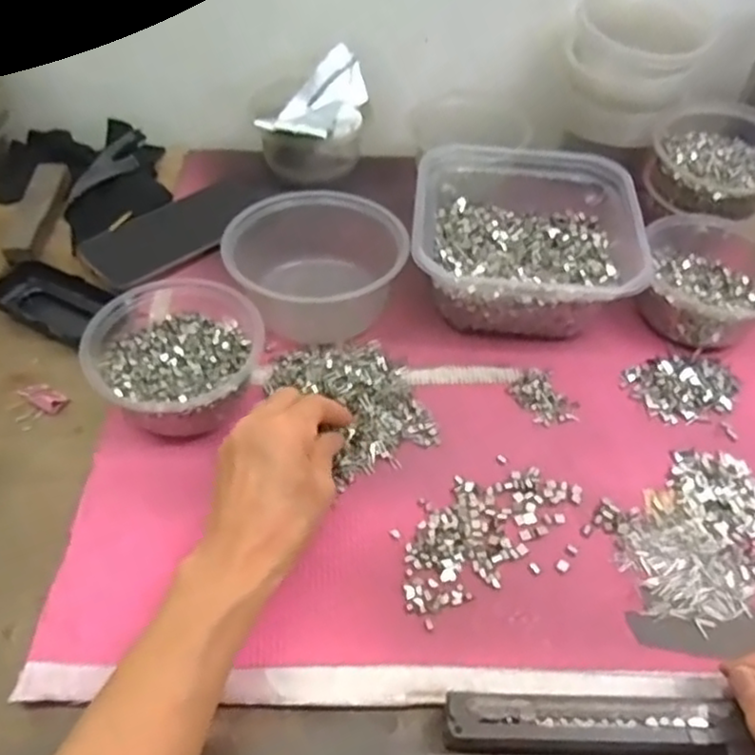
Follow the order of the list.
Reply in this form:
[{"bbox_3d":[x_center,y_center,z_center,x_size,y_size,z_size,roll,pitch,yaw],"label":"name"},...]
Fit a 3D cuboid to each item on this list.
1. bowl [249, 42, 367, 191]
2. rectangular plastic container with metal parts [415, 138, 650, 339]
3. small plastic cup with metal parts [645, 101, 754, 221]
[{"bbox_3d":[-0.061,-0.231,0.650,0.103,0.089,0.097,1,51,-1],"label":"bowl"},{"bbox_3d":[0.116,-0.112,0.570,0.170,0.072,0.164,6,51,2],"label":"rectangular plastic container with metal parts"},{"bbox_3d":[0.298,-0.183,0.612,0.113,0.064,0.118,1,51,-1],"label":"small plastic cup with metal parts"}]

